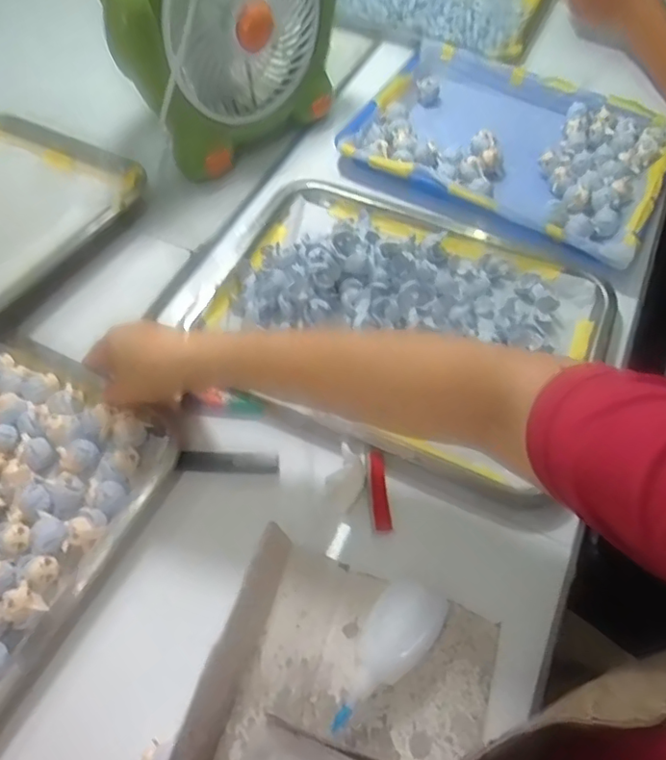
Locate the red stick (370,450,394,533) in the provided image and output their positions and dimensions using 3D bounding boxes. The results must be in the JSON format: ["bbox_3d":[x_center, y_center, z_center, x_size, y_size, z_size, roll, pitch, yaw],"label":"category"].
[{"bbox_3d":[0.036,0.085,0.451,0.013,0.008,0.062,-4,59,-4],"label":"red stick"}]

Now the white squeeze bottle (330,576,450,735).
[{"bbox_3d":[0.035,0.174,0.384,0.041,0.029,0.110,37,64,19],"label":"white squeeze bottle"}]

